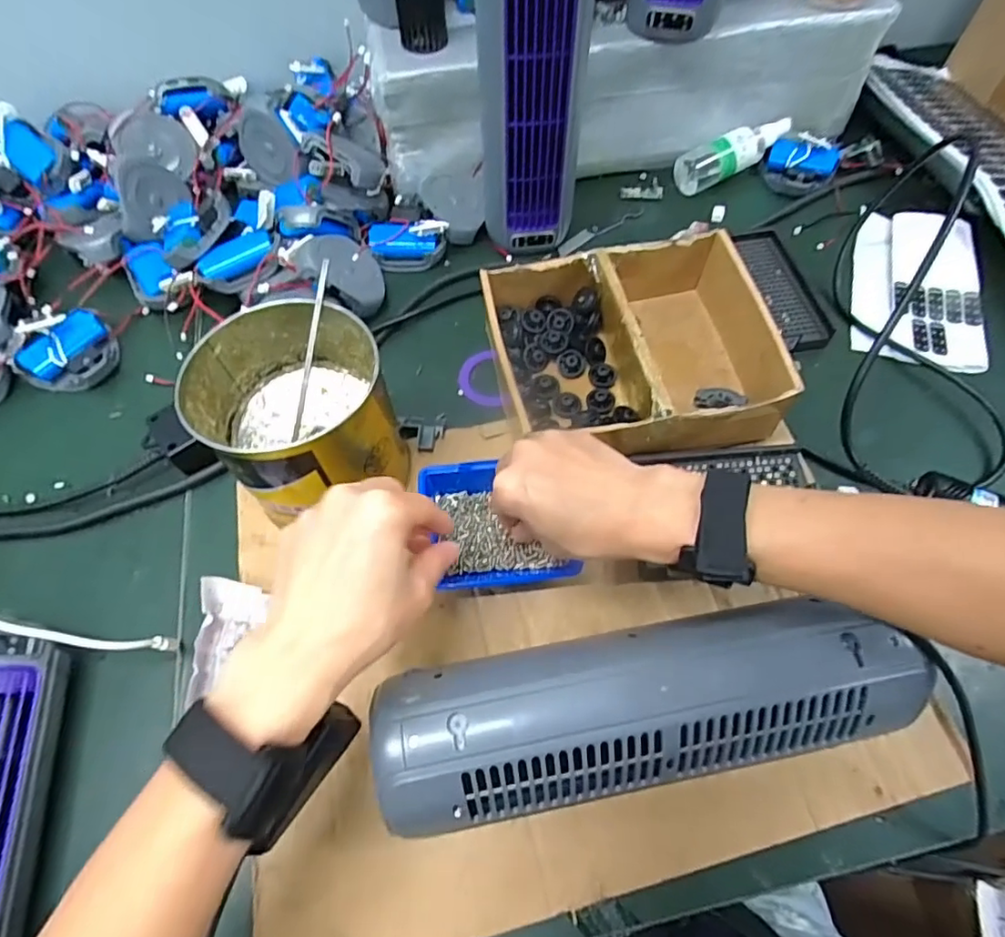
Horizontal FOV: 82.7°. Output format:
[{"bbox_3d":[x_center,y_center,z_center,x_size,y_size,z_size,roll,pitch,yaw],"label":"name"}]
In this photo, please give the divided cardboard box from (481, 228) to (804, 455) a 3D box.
[{"bbox_3d":[0.104,-0.095,0.456,0.214,0.062,0.173,-10,62,-5],"label":"divided cardboard box"}]

